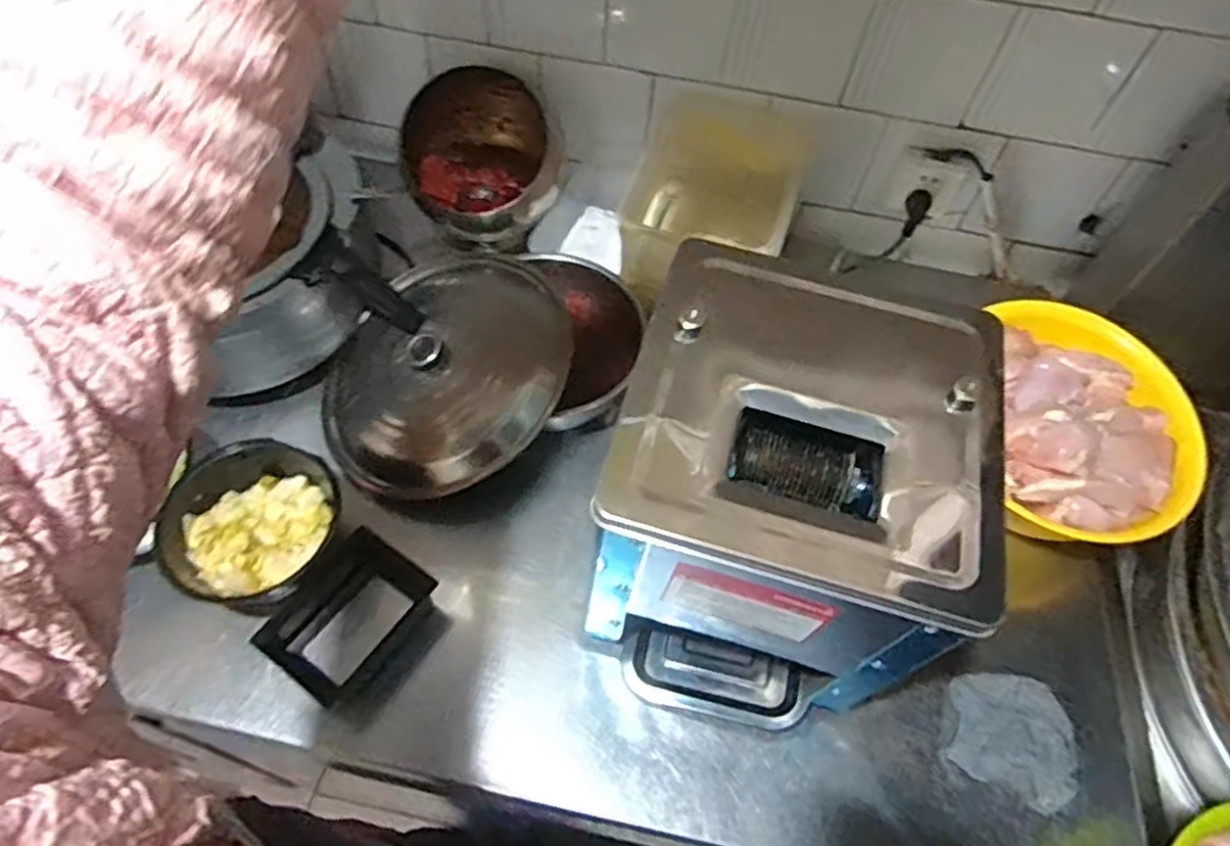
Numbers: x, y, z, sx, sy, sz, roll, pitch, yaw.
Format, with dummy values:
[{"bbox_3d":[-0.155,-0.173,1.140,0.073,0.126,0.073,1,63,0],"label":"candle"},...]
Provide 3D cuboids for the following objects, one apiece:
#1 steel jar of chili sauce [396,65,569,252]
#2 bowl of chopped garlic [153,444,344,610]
[{"bbox_3d":[-0.179,-0.344,0.977,0.202,0.156,0.189,2,57,-3],"label":"steel jar of chili sauce"},{"bbox_3d":[-0.362,0.112,0.752,0.167,0.092,0.157,2,57,-3],"label":"bowl of chopped garlic"}]

